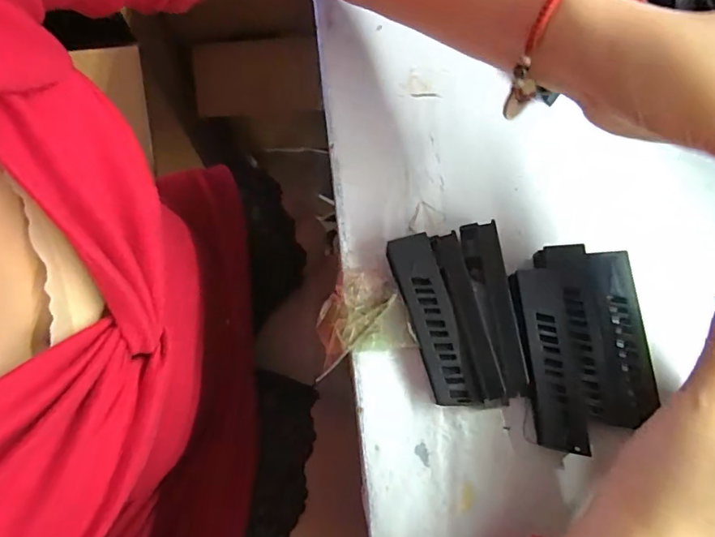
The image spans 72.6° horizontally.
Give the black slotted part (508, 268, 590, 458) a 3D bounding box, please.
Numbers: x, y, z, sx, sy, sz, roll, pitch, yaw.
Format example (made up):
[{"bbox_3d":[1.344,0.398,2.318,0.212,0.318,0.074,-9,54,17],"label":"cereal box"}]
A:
[{"bbox_3d":[0.102,0.048,0.259,0.027,0.004,0.095,-7,78,6],"label":"black slotted part"}]

